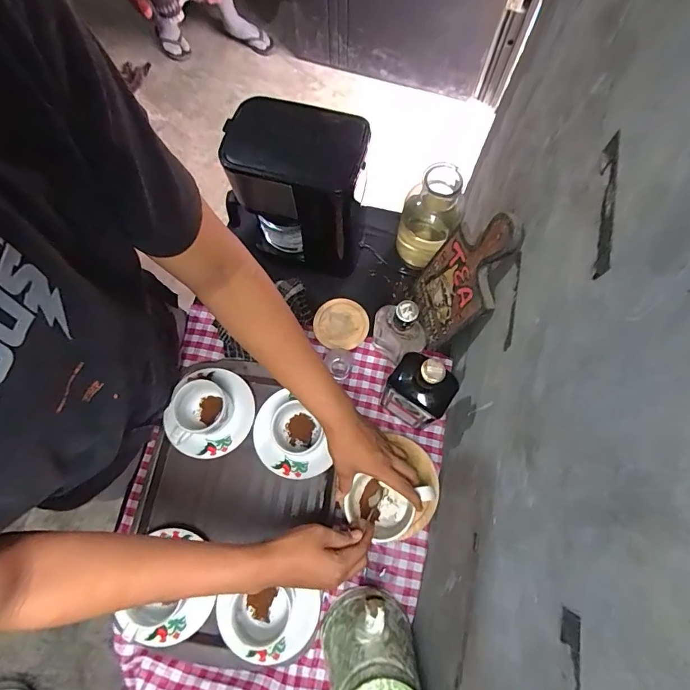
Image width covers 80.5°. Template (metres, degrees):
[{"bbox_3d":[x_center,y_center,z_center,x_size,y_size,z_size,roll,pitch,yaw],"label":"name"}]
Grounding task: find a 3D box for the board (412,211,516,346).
[{"bbox_3d":[0.170,-0.095,0.619,0.013,0.273,0.134,-4,72,-16],"label":"board"}]

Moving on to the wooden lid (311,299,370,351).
[{"bbox_3d":[-0.007,-0.037,0.746,0.096,0.016,0.097,0,72,0],"label":"wooden lid"}]

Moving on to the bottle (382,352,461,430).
[{"bbox_3d":[0.107,0.066,0.591,0.083,0.212,0.061,36,75,11],"label":"bottle"}]

